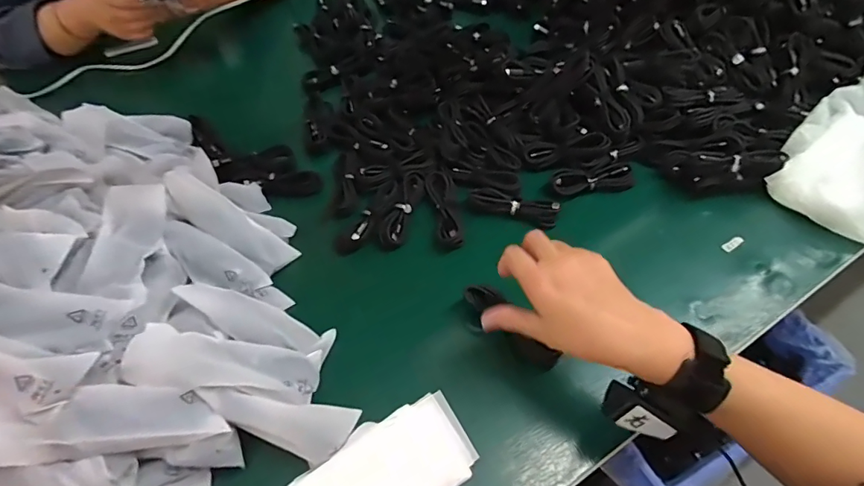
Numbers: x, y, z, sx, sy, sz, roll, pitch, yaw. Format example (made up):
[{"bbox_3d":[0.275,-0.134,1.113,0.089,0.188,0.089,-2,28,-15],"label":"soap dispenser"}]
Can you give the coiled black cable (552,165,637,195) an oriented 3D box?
[{"bbox_3d":[0.203,-0.080,0.563,0.100,0.013,0.036,-4,53,-1],"label":"coiled black cable"}]

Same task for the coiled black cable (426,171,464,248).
[{"bbox_3d":[0.014,-0.044,0.554,0.028,0.025,0.114,-10,54,-6],"label":"coiled black cable"}]

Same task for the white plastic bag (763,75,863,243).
[{"bbox_3d":[0.538,-0.100,0.556,0.240,0.075,0.162,-35,60,-22],"label":"white plastic bag"}]

